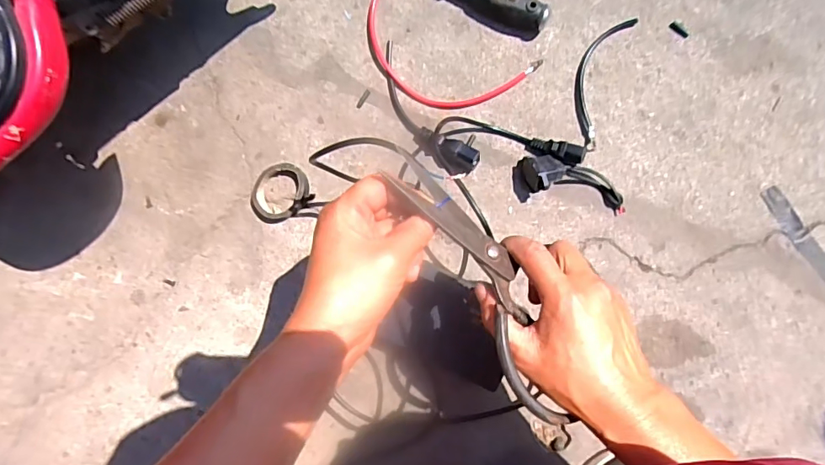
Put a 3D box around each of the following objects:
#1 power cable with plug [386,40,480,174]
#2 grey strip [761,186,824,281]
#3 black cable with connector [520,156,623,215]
[{"bbox_3d":[0.008,-0.127,0.514,0.050,0.028,0.160,-42,85,4],"label":"power cable with plug"},{"bbox_3d":[0.386,0.011,0.480,0.019,0.004,0.128,-35,85,4],"label":"grey strip"},{"bbox_3d":[0.162,-0.051,0.492,0.110,0.035,0.039,13,90,6],"label":"black cable with connector"}]

